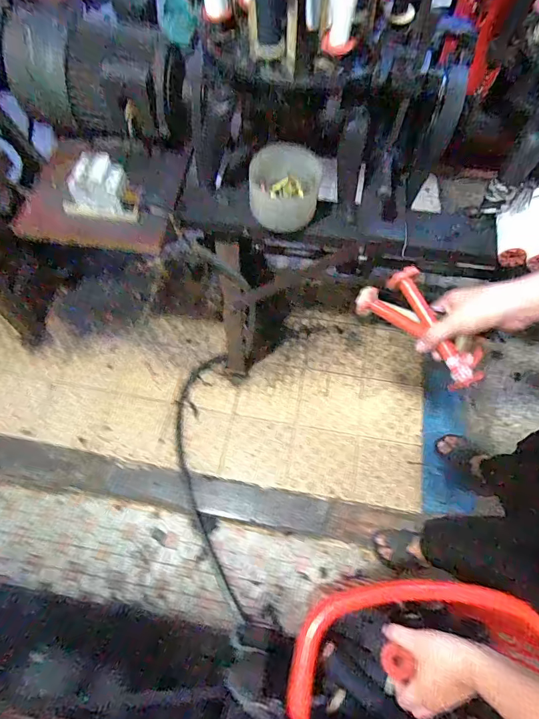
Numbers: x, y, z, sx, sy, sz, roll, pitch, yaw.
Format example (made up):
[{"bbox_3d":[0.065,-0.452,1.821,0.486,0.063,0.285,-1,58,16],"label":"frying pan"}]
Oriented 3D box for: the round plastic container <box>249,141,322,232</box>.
[{"bbox_3d":[0.027,-0.292,0.655,0.114,0.089,0.100,2,65,0],"label":"round plastic container"}]

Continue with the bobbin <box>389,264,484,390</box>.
[{"bbox_3d":[0.197,-0.038,0.466,0.029,0.033,0.157,-25,79,-11],"label":"bobbin"}]

